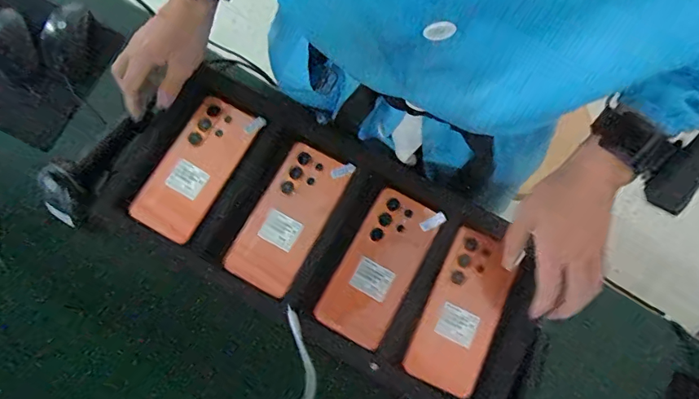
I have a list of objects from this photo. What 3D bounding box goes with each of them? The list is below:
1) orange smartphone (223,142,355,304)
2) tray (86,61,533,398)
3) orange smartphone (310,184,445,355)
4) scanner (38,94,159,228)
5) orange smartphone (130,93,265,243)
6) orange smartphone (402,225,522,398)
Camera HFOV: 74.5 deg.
[{"bbox_3d":[-0.068,0.019,0.521,0.077,0.010,0.168,28,78,6],"label":"orange smartphone"},{"bbox_3d":[-0.024,0.040,0.516,0.485,0.027,0.220,30,81,6],"label":"tray"},{"bbox_3d":[0.033,0.072,0.509,0.077,0.014,0.166,29,78,6],"label":"orange smartphone"},{"bbox_3d":[-0.307,-0.056,0.562,0.059,0.054,0.173,34,73,7],"label":"scanner"},{"bbox_3d":[-0.178,-0.041,0.533,0.078,0.015,0.171,28,78,6],"label":"orange smartphone"},{"bbox_3d":[0.123,0.118,0.494,0.078,0.017,0.165,26,80,5],"label":"orange smartphone"}]

